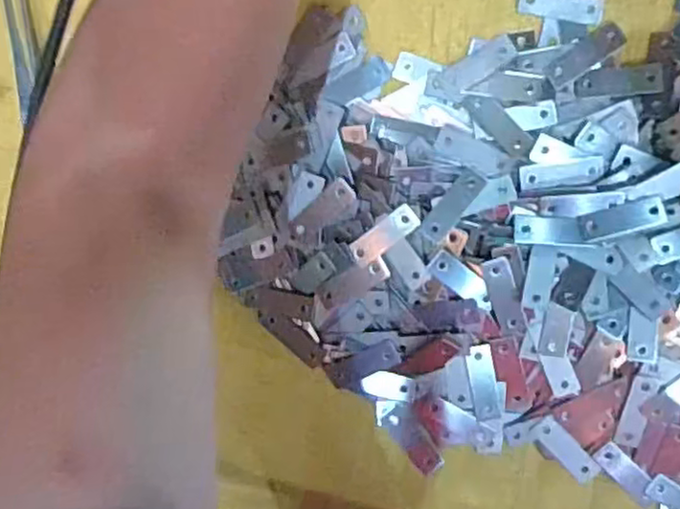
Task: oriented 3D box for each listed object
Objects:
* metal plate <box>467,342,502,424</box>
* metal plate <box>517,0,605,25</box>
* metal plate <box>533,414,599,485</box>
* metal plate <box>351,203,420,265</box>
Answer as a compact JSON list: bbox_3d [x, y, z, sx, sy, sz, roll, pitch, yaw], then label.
[{"bbox_3d":[0.066,0.060,0.317,0.011,0.004,0.036,-11,98,1],"label":"metal plate"},{"bbox_3d":[0.095,-0.108,0.298,0.035,0.004,0.012,12,98,6],"label":"metal plate"},{"bbox_3d":[0.104,0.091,0.317,0.011,0.004,0.035,-40,90,10],"label":"metal plate"},{"bbox_3d":[0.020,-0.008,0.306,0.033,0.004,0.013,-39,90,10],"label":"metal plate"}]

